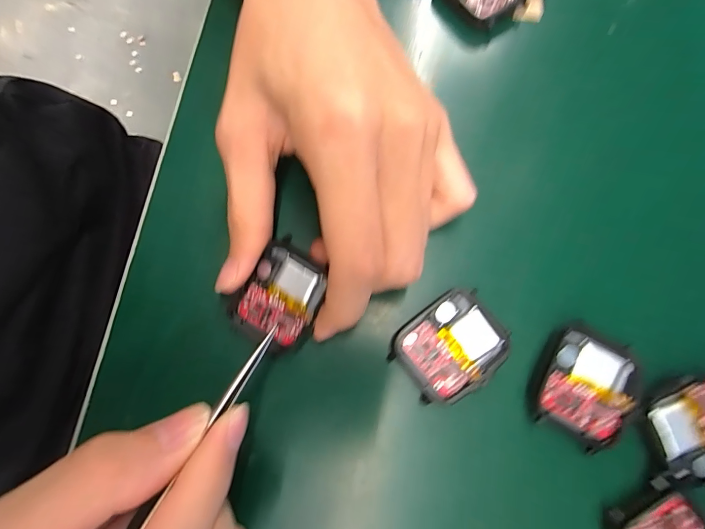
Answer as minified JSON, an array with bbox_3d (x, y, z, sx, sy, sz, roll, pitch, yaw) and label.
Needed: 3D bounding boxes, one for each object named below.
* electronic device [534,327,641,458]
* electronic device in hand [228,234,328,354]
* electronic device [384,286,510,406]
[{"bbox_3d":[0.099,0.053,0.156,0.034,0.009,0.041,30,78,6],"label":"electronic device"},{"bbox_3d":[-0.031,0.015,0.164,0.035,0.012,0.043,34,79,7],"label":"electronic device in hand"},{"bbox_3d":[0.042,0.036,0.160,0.044,0.006,0.038,-36,80,-9],"label":"electronic device"}]

